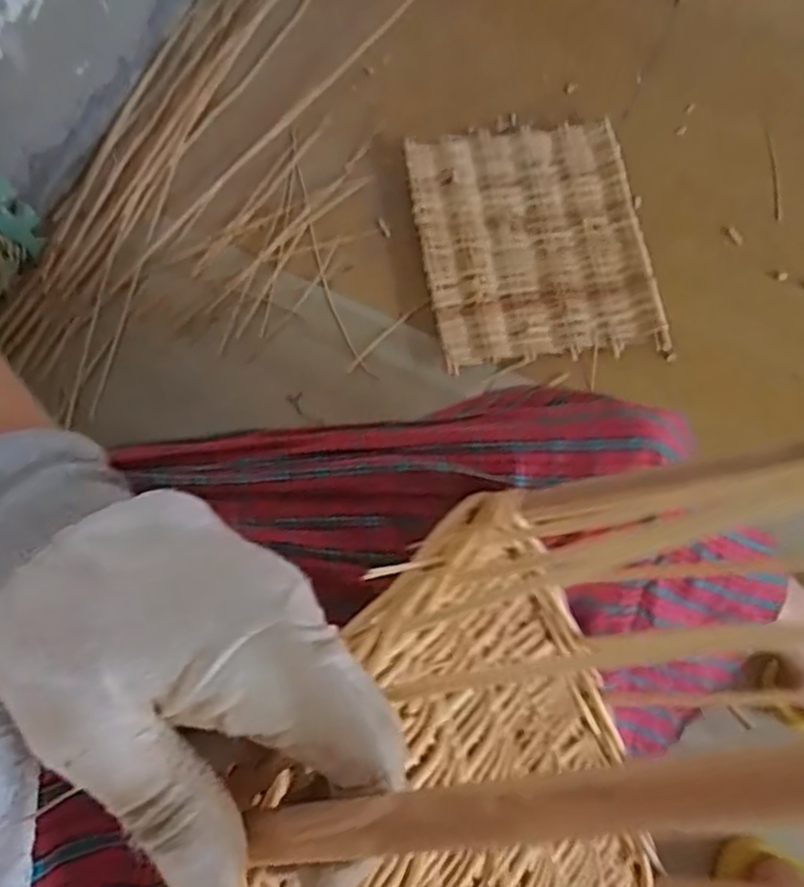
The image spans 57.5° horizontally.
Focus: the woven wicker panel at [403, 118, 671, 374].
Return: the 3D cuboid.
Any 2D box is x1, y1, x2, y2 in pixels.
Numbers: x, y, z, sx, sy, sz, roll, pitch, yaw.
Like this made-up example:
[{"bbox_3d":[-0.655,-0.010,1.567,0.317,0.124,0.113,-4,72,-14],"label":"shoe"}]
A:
[{"bbox_3d":[0.162,-0.256,0.914,0.270,0.027,0.307,-9,75,-1],"label":"woven wicker panel"}]

